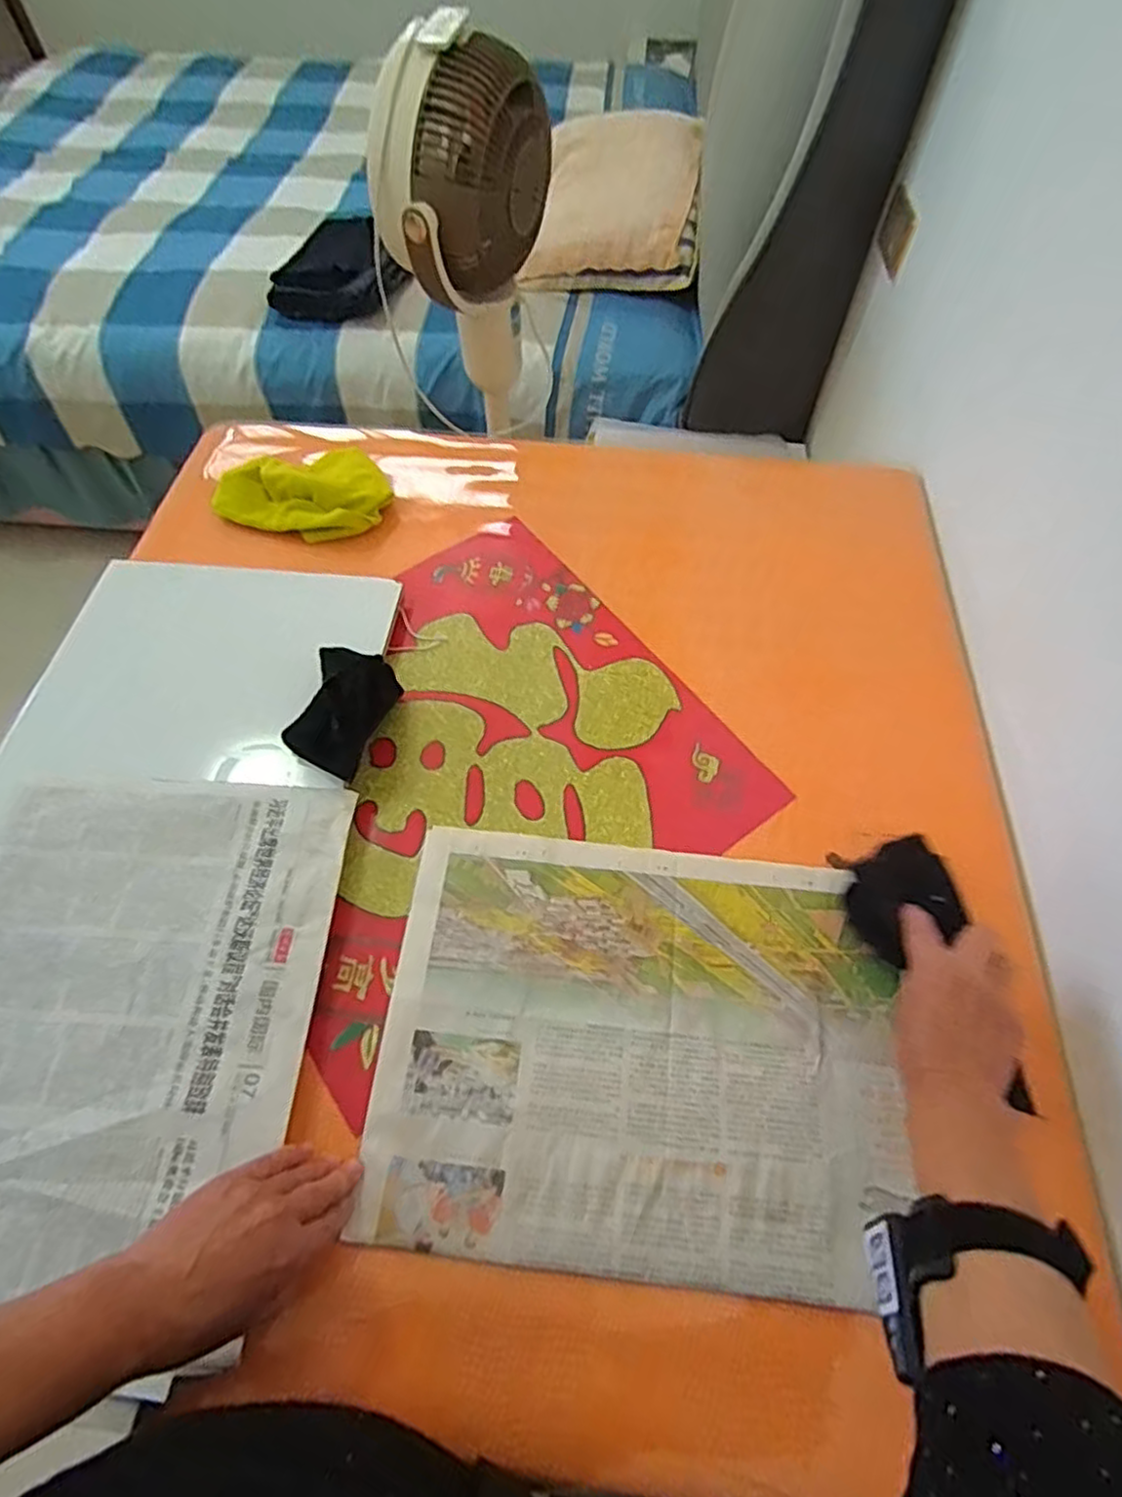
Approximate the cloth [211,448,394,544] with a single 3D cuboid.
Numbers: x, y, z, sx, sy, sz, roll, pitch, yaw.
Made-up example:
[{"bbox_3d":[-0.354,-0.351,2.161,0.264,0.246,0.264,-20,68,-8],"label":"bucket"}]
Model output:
[{"bbox_3d":[-0.281,-0.274,0.724,0.182,0.057,0.127,-15,60,-9],"label":"cloth"}]

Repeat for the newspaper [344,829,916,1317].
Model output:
[{"bbox_3d":[0.051,0.199,0.470,0.345,0.010,0.271,6,59,3],"label":"newspaper"}]

